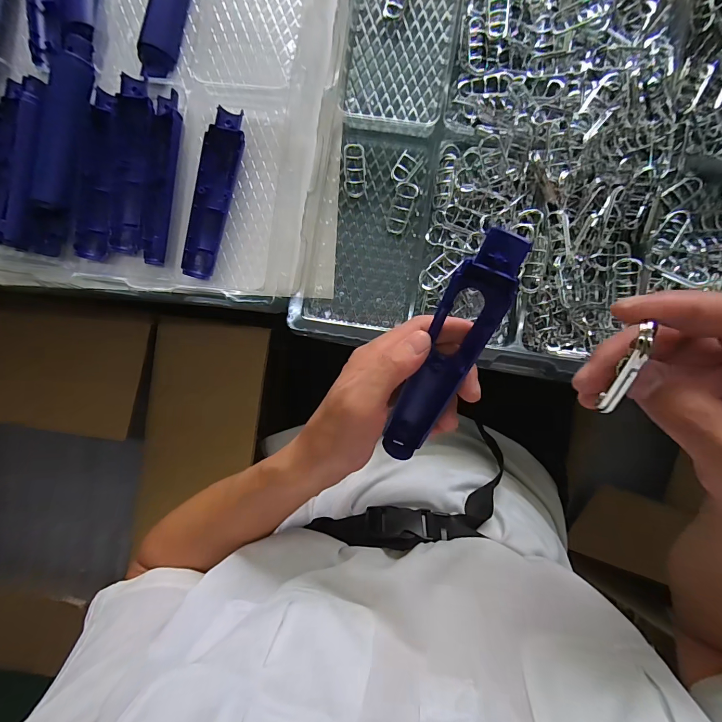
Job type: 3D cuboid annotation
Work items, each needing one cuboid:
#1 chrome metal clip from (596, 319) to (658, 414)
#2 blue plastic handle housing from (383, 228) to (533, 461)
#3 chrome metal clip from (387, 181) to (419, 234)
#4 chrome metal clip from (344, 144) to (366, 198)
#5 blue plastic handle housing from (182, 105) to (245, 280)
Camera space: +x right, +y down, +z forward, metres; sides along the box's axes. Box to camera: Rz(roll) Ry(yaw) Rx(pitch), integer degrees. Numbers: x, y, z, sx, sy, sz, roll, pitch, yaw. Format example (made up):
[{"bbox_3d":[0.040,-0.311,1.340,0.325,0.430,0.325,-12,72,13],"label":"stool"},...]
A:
[{"bbox_3d":[0.120,0.006,0.164,0.004,0.008,0.047,3,127,3],"label":"chrome metal clip"},{"bbox_3d":[0.058,-0.001,0.250,0.038,0.019,0.174,23,121,3],"label":"blue plastic handle housing"},{"bbox_3d":[0.042,-0.154,0.366,0.023,0.009,0.051,15,91,3],"label":"chrome metal clip"},{"bbox_3d":[-0.006,-0.192,0.365,0.022,0.010,0.055,-3,90,3],"label":"chrome metal clip"},{"bbox_3d":[-0.152,-0.168,0.370,0.037,0.016,0.165,16,91,3],"label":"blue plastic handle housing"}]

